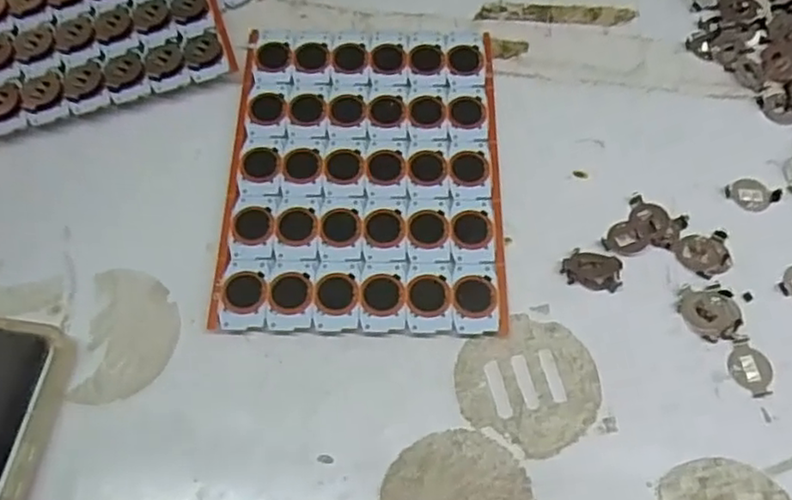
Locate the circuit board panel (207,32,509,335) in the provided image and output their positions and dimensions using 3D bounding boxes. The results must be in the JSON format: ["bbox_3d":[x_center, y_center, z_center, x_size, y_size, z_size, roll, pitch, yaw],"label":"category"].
[{"bbox_3d":[-0.013,-0.037,0.291,0.115,0.004,0.151,1,64,0],"label":"circuit board panel"}]

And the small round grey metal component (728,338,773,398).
[{"bbox_3d":[0.136,0.044,0.254,0.016,0.004,0.022,-3,65,-2],"label":"small round grey metal component"}]

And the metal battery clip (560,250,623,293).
[{"bbox_3d":[0.080,0.008,0.272,0.024,0.004,0.015,10,65,4],"label":"metal battery clip"}]

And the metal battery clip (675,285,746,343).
[{"bbox_3d":[0.126,0.025,0.263,0.023,0.004,0.023,-2,65,-1],"label":"metal battery clip"}]

